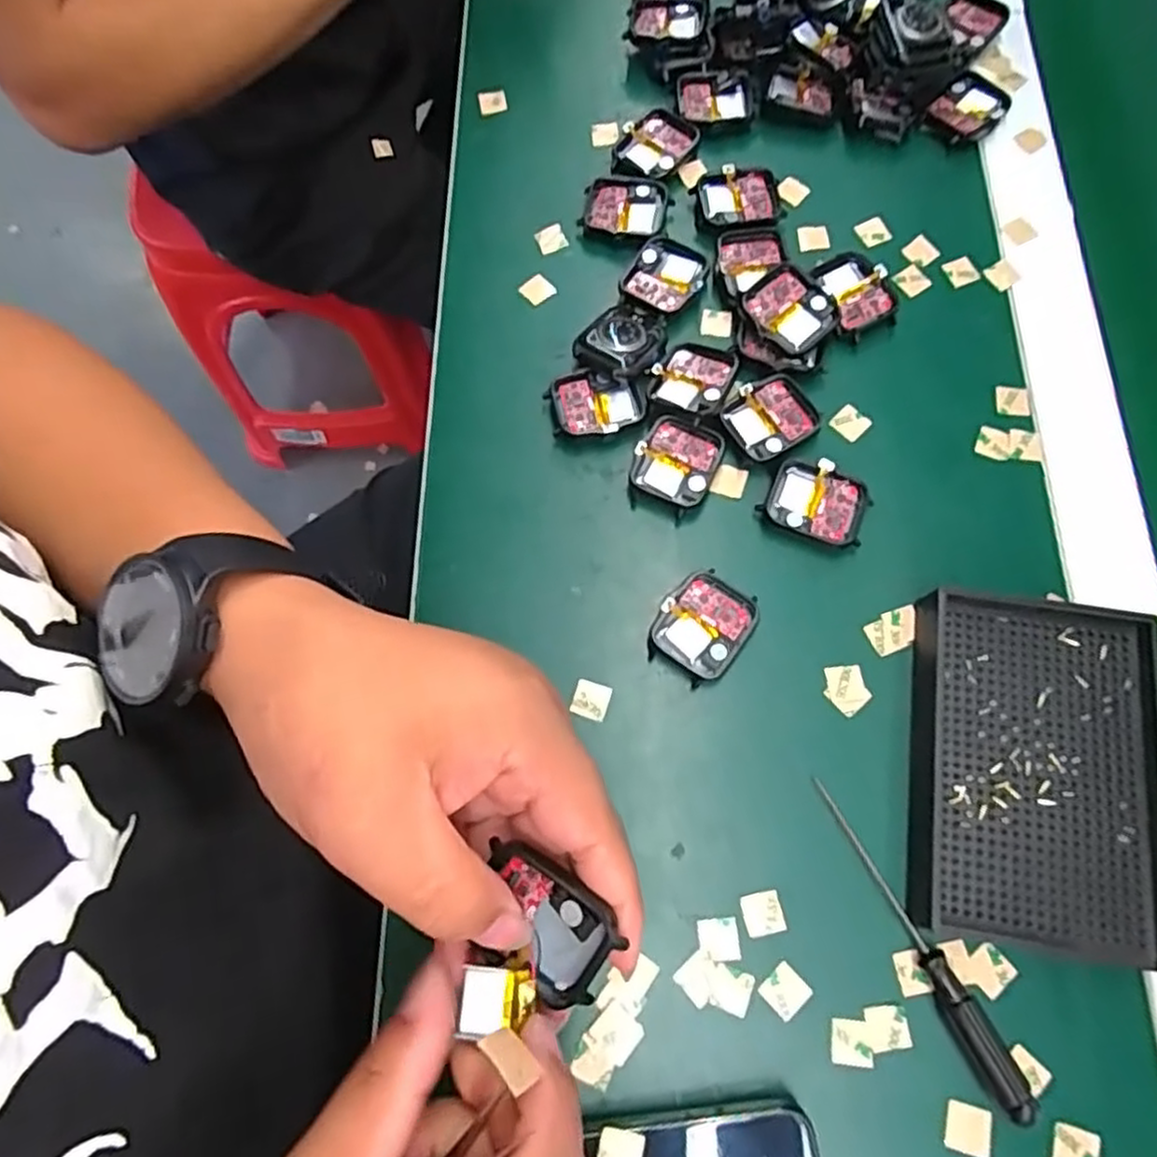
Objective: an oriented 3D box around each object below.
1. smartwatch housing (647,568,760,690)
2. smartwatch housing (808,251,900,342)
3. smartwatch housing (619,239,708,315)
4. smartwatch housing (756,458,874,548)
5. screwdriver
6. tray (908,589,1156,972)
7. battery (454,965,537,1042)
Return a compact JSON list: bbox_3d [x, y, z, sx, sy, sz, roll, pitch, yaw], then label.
[{"bbox_3d":[0.055,0.022,0.327,0.037,0.012,0.045,34,77,12],"label":"smartwatch housing"},{"bbox_3d":[0.141,-0.146,0.374,0.035,0.014,0.044,-24,73,-5],"label":"smartwatch housing"},{"bbox_3d":[0.046,-0.158,0.382,0.036,0.006,0.040,31,76,11],"label":"smartwatch housing"},{"bbox_3d":[0.112,-0.035,0.342,0.047,0.011,0.036,22,75,9],"label":"smartwatch housing"},{"bbox_3d":[0.132,0.140,0.283,0.014,0.012,0.129,-28,74,-6],"label":"screwdriver"},{"bbox_3d":[0.187,0.078,0.297,0.099,0.020,0.136,8,73,5],"label":"tray"},{"bbox_3d":[-0.023,0.123,0.211,0.021,0.004,0.018,1,73,3],"label":"battery"}]

